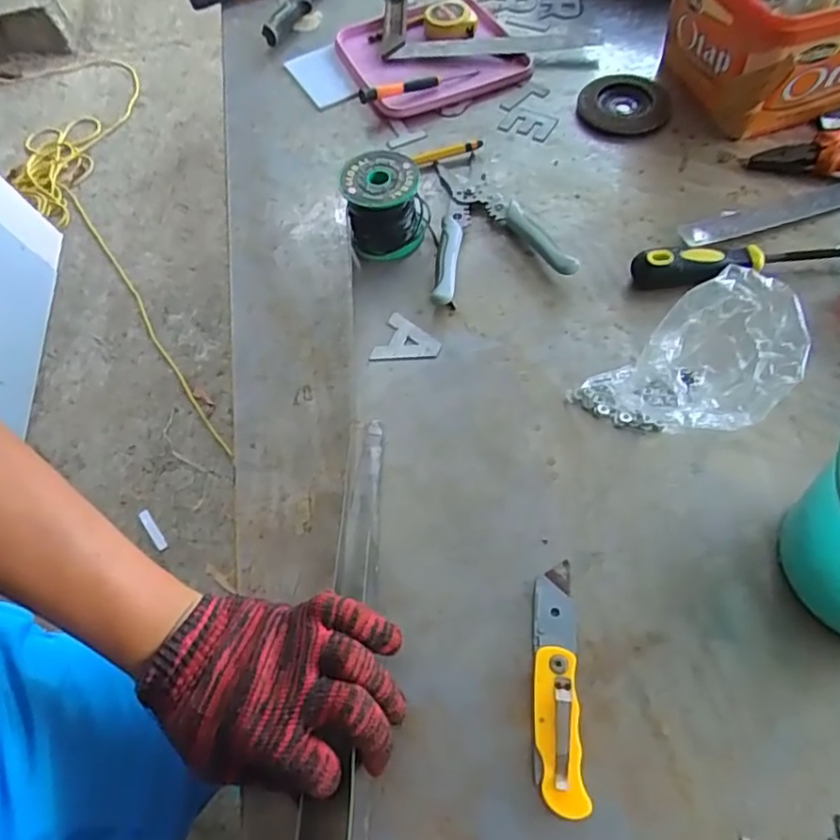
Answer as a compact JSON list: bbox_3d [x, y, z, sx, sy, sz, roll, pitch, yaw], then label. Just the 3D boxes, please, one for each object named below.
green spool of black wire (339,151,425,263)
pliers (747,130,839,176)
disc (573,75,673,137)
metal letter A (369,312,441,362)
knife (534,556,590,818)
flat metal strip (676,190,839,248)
[{"bbox_3d":[-0.031,-0.193,0.563,0.072,0.071,0.063,-10,60,-1],"label":"green spool of black wire"},{"bbox_3d":[0.398,-0.252,0.587,0.152,0.017,0.060,-7,60,1],"label":"pliers"},{"bbox_3d":[0.219,-0.339,0.665,0.098,0.010,0.098,-2,60,3],"label":"disc"},{"bbox_3d":[-0.009,-0.065,0.526,0.052,0.005,0.051,16,62,13],"label":"metal letter A"},{"bbox_3d":[0.084,0.159,0.383,0.029,0.014,0.142,1,60,5],"label":"knife"},{"bbox_3d":[0.348,-0.194,0.576,0.226,0.007,0.038,-15,57,-5],"label":"flat metal strip"}]

